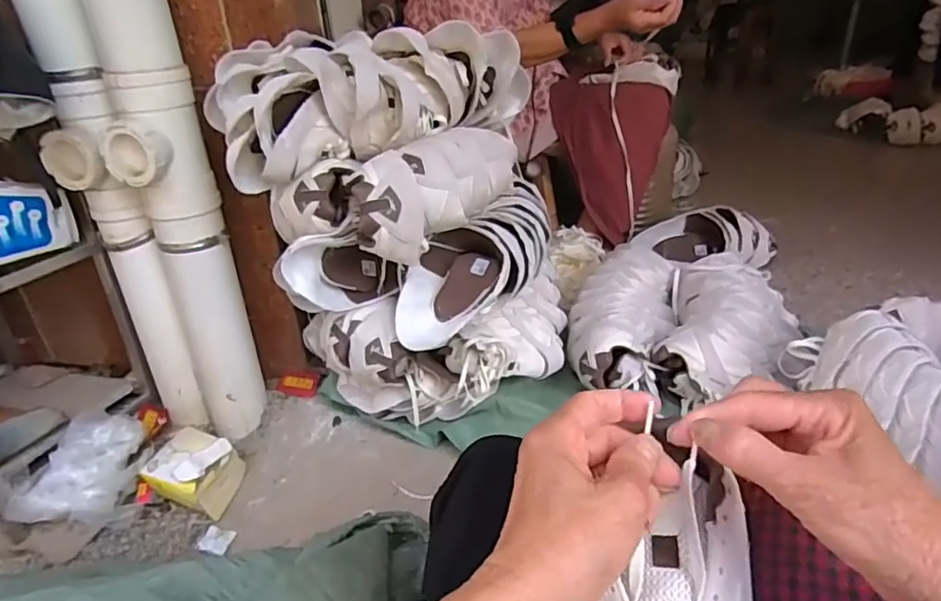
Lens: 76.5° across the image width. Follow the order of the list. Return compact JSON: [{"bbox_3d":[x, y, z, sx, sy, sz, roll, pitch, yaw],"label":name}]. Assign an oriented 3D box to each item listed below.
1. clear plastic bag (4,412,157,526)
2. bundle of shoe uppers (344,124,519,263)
[{"bbox_3d":[-0.656,0.300,1.031,0.157,0.111,0.199,2,30,12],"label":"clear plastic bag"},{"bbox_3d":[-0.033,-0.181,0.915,0.112,0.132,0.354,10,32,24],"label":"bundle of shoe uppers"}]

